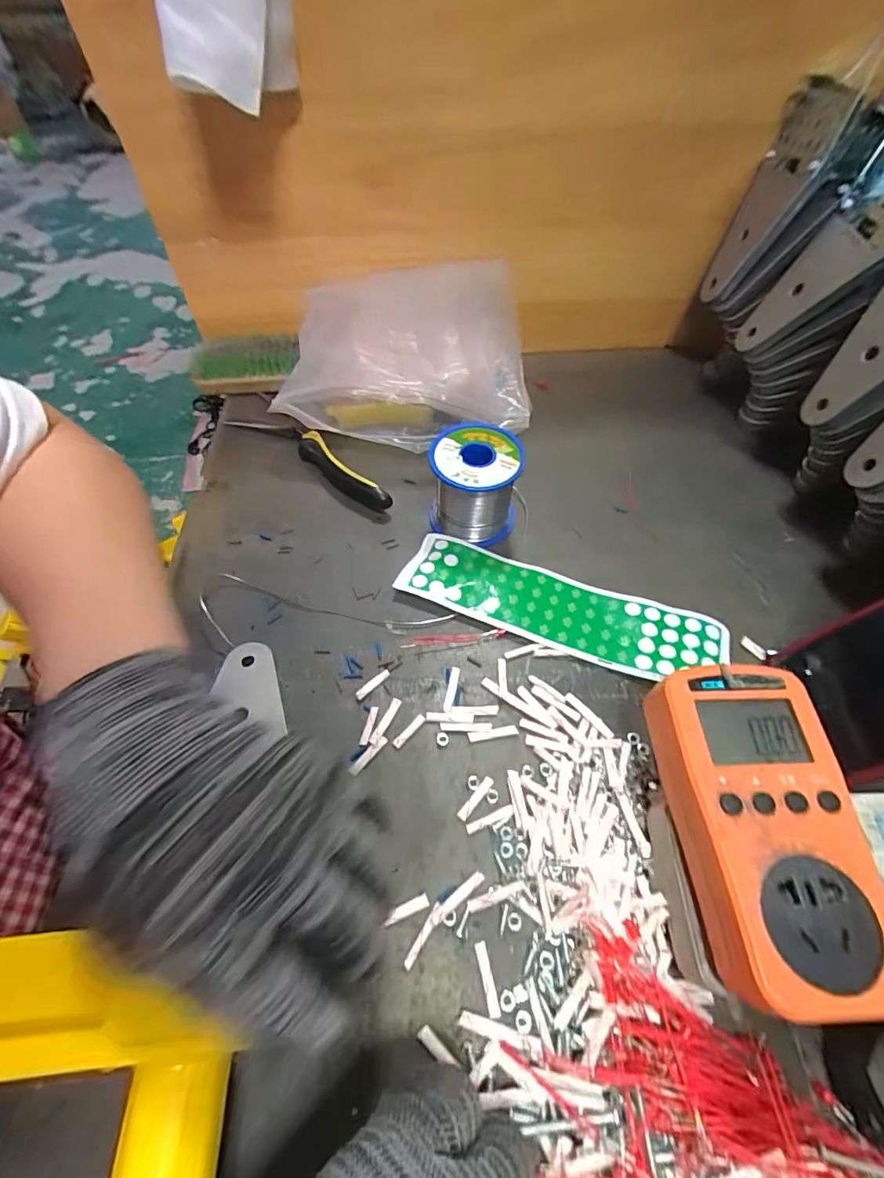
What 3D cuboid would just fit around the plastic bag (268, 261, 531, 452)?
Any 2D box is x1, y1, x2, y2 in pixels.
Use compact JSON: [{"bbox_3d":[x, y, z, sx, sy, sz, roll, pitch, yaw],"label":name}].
[{"bbox_3d":[-0.033,-0.194,0.418,0.200,0.094,0.148,-2,55,-1],"label":"plastic bag"}]

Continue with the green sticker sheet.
[{"bbox_3d":[0.079,0.014,0.335,0.216,0.008,0.057,19,57,12],"label":"green sticker sheet"}]

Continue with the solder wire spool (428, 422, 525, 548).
[{"bbox_3d":[0.024,-0.076,0.361,0.063,0.064,0.059,0,55,0],"label":"solder wire spool"}]

